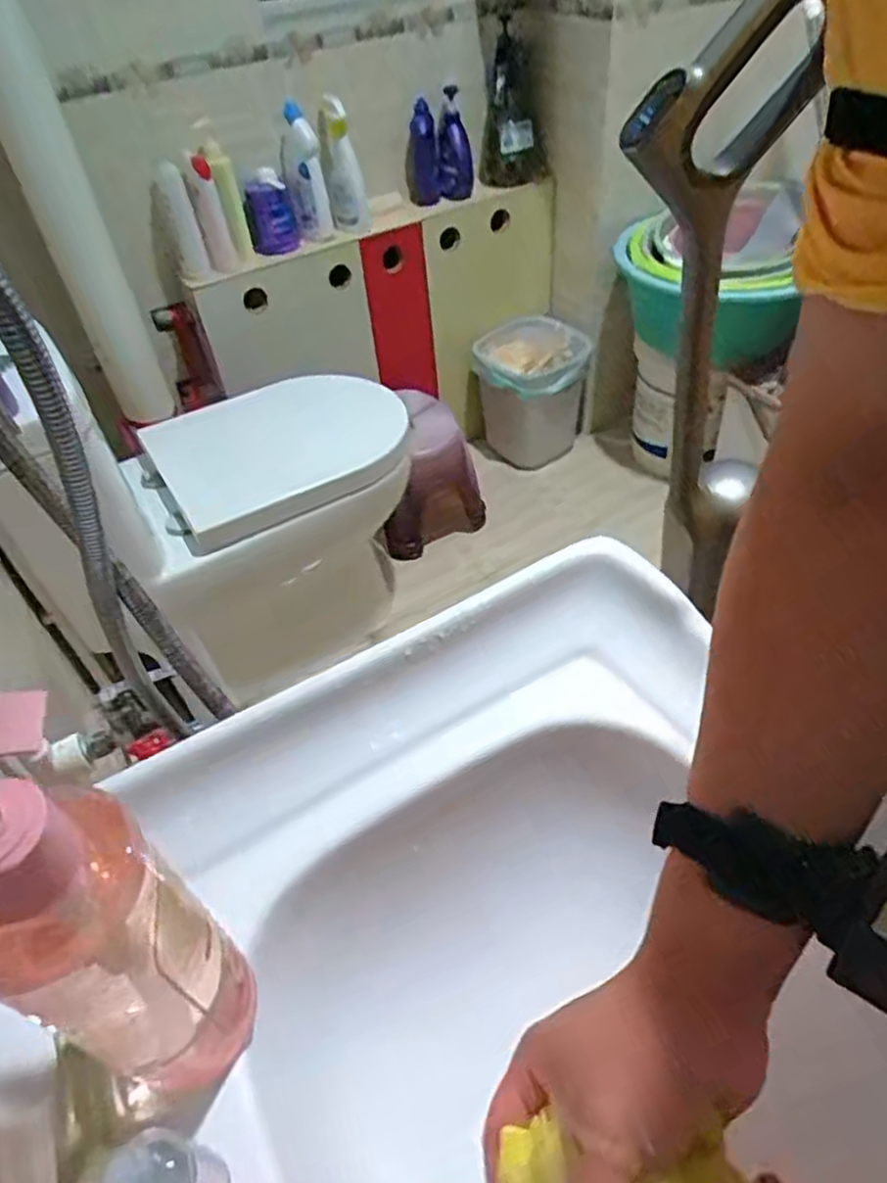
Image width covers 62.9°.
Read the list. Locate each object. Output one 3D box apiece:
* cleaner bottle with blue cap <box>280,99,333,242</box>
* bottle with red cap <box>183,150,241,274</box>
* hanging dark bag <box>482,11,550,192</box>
[{"bbox_3d":[-0.272,-0.804,1.414,0.077,0.230,0.080,-13,43,-6],"label":"cleaner bottle with blue cap"},{"bbox_3d":[-0.431,-0.689,1.349,0.055,0.239,0.048,-12,68,-5],"label":"bottle with red cap"},{"bbox_3d":[0.143,-1.010,1.540,0.140,0.419,0.102,1,77,9],"label":"hanging dark bag"}]

